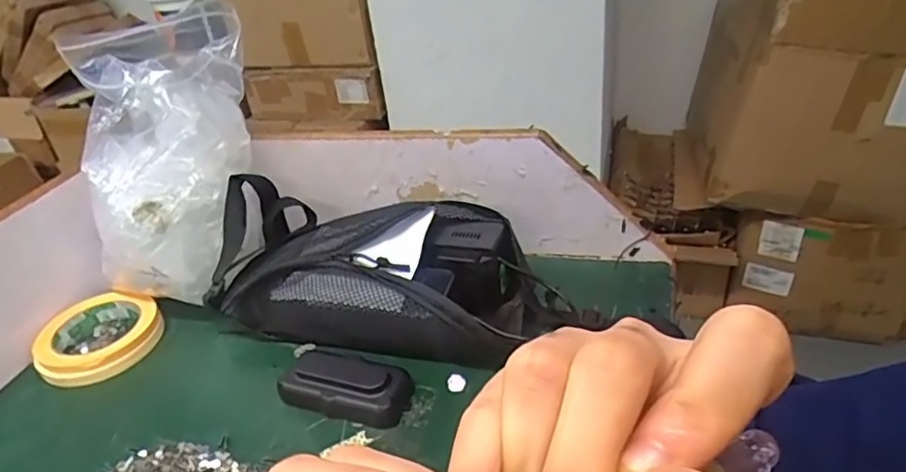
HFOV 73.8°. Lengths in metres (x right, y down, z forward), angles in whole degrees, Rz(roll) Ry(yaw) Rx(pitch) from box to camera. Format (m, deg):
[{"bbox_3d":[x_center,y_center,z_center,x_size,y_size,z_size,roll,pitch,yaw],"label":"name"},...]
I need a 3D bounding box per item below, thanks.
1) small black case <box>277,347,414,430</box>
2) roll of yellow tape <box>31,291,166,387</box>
[{"bbox_3d":[-0.087,0.119,0.484,0.106,0.024,0.049,7,34,21],"label":"small black case"},{"bbox_3d":[-0.332,0.094,0.571,0.099,0.026,0.099,-5,32,3],"label":"roll of yellow tape"}]

